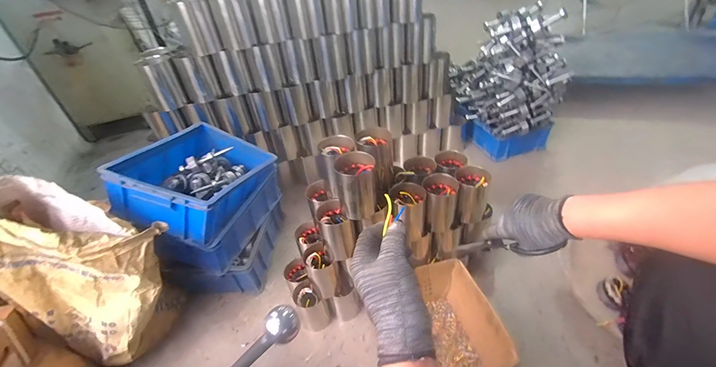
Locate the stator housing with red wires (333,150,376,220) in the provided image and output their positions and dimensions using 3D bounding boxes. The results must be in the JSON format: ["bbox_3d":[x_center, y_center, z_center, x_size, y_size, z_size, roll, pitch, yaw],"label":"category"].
[{"bbox_3d":[-0.003,0.005,0.764,0.088,0.131,0.099,-8,39,-1],"label":"stator housing with red wires"}]

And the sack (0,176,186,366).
[{"bbox_3d":[-0.636,0.242,0.790,0.377,0.542,0.235,12,43,22],"label":"sack"}]

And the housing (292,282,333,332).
[{"bbox_3d":[-0.132,0.361,0.945,0.084,0.138,0.092,-24,42,-20],"label":"housing"}]

